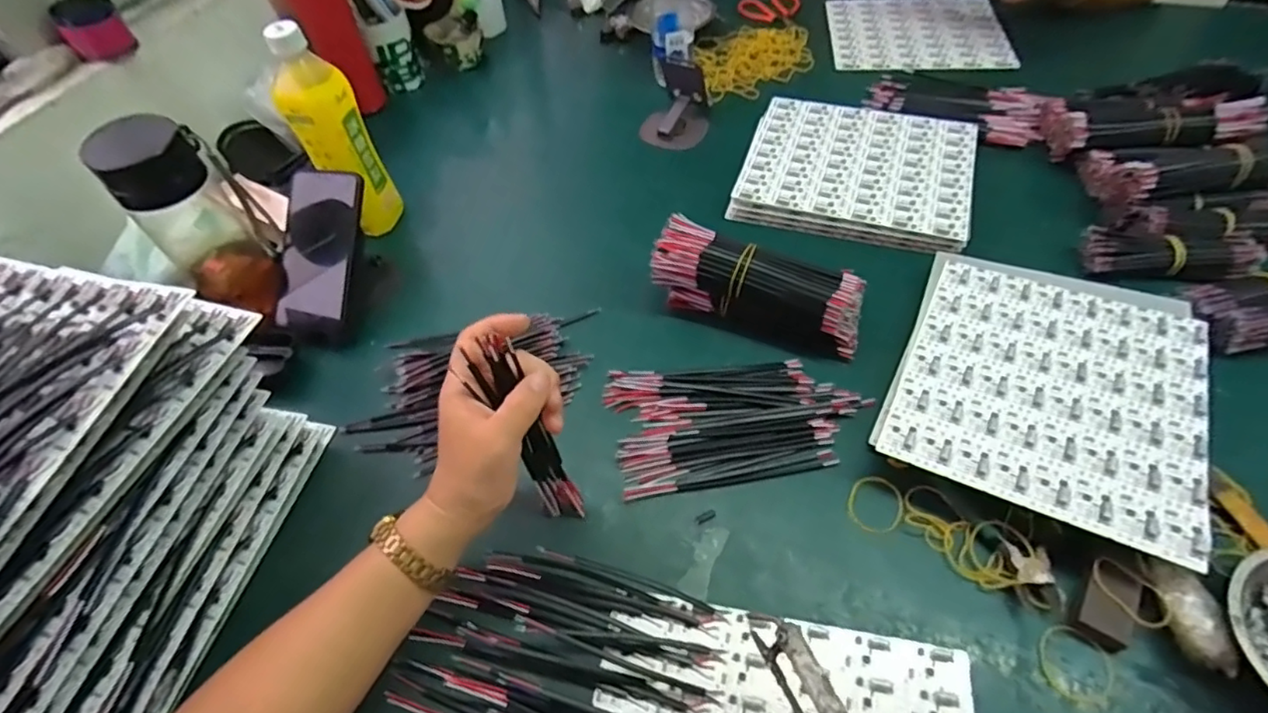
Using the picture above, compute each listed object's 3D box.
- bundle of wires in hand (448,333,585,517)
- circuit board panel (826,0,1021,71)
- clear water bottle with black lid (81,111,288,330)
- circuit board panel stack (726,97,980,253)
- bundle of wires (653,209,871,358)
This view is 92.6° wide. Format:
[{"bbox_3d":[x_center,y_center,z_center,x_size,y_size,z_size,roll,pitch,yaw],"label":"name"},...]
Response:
[{"bbox_3d":[-0.074,0.057,0.431,0.030,0.174,0.033,-21,46,-5],"label":"bundle of wires in hand"},{"bbox_3d":[0.422,-0.484,0.906,0.247,0.008,0.203,7,55,9],"label":"circuit board panel"},{"bbox_3d":[-0.398,-0.125,0.557,0.080,0.187,0.083,30,63,25],"label":"clear water bottle with black lid"},{"bbox_3d":[0.256,-0.217,0.699,0.244,0.024,0.213,14,55,14],"label":"circuit board panel stack"},{"bbox_3d":[0.114,-0.064,0.558,0.192,0.075,0.060,17,55,16],"label":"bundle of wires"}]

